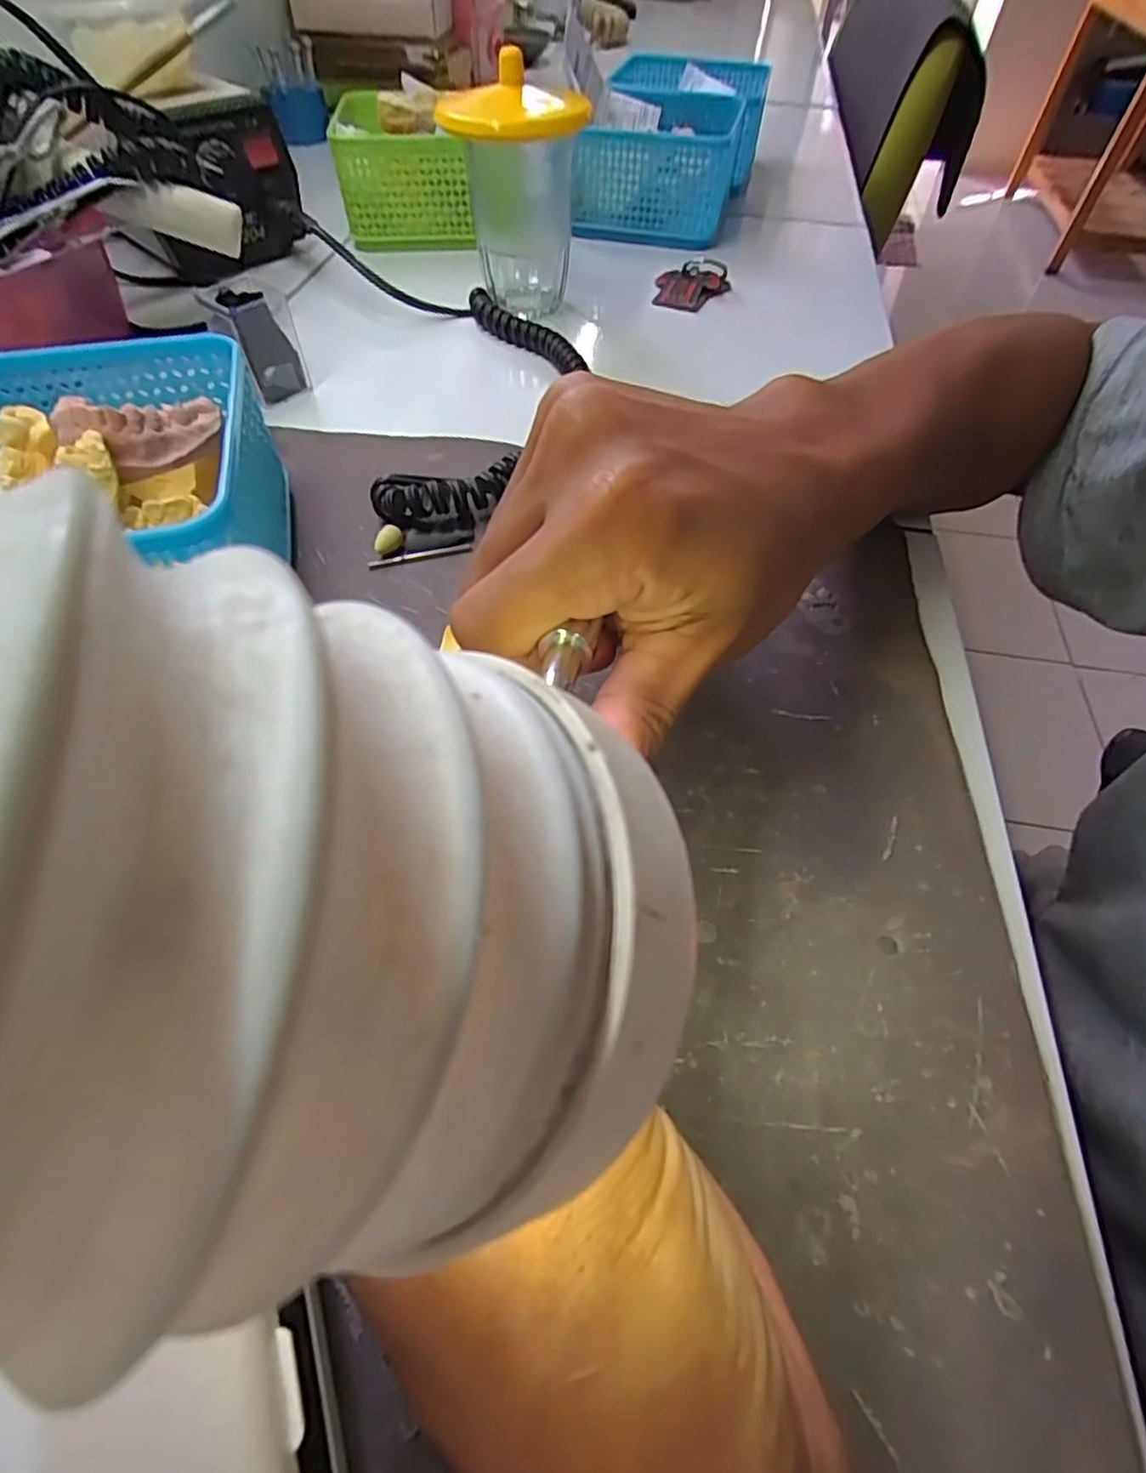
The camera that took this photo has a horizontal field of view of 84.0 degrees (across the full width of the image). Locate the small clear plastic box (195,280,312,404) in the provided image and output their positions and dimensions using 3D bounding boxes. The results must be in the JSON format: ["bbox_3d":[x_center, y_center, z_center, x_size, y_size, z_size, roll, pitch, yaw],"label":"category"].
[{"bbox_3d":[-0.168,-0.210,0.341,0.019,0.053,0.039,27,59,25],"label":"small clear plastic box"}]

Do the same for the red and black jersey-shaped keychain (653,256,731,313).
[{"bbox_3d":[0.081,-0.309,0.436,0.048,0.017,0.049,10,54,4],"label":"red and black jersey-shaped keychain"}]

